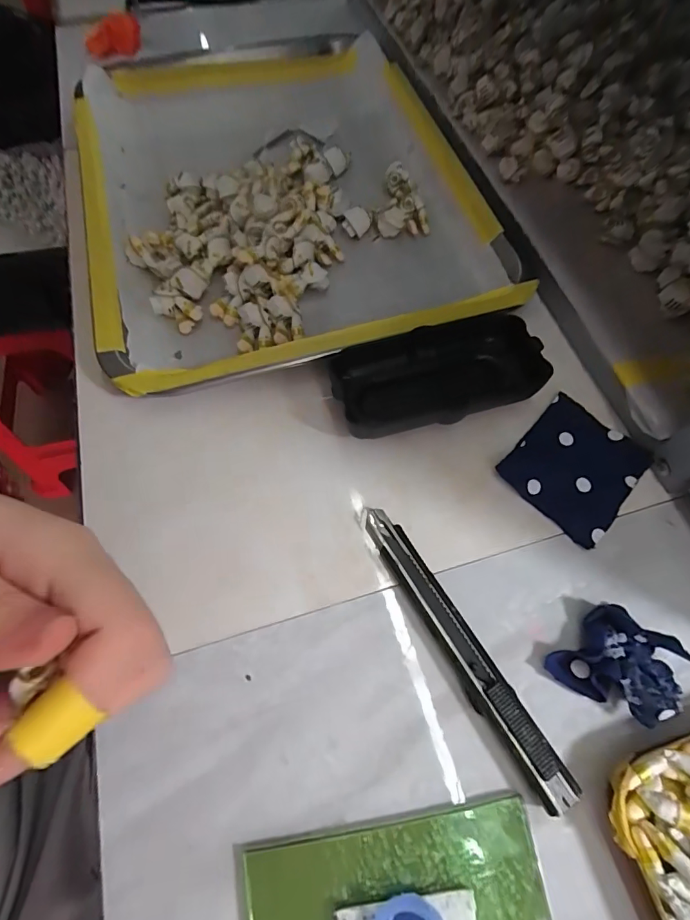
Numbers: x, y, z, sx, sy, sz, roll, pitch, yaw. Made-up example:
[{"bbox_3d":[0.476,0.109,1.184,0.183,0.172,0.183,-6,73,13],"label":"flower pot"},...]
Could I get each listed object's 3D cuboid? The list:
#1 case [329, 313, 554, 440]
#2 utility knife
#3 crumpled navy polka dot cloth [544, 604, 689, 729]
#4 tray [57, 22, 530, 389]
[{"bbox_3d":[0.050,-0.048,0.245,0.109,0.022,0.052,-12,65,-5],"label":"case"},{"bbox_3d":[0.049,0.078,0.193,0.015,0.011,0.133,-28,68,-12],"label":"utility knife"},{"bbox_3d":[0.115,0.084,0.187,0.044,0.016,0.038,28,68,13],"label":"crumpled navy polka dot cloth"},{"bbox_3d":[-0.059,-0.205,0.318,0.255,0.032,0.358,-19,66,-8],"label":"tray"}]

